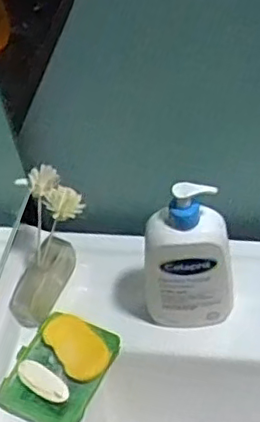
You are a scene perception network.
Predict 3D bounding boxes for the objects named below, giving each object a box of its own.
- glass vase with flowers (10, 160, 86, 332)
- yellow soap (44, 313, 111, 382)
[{"bbox_3d":[-0.107,0.039,0.707,0.111,0.180,0.067,-25,49,-16],"label":"glass vase with flowers"},{"bbox_3d":[-0.064,0.157,0.719,0.053,0.011,0.091,-31,51,-20],"label":"yellow soap"}]

